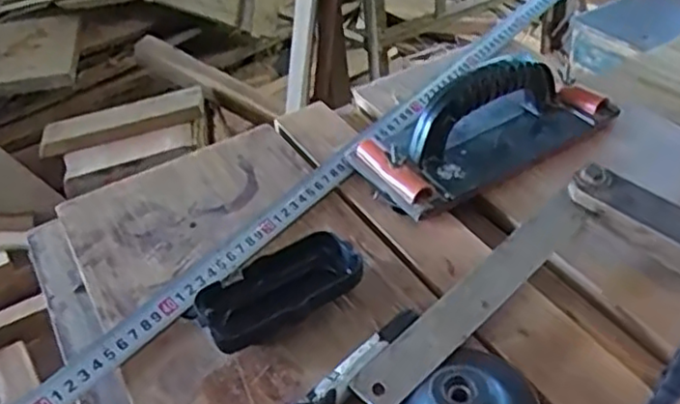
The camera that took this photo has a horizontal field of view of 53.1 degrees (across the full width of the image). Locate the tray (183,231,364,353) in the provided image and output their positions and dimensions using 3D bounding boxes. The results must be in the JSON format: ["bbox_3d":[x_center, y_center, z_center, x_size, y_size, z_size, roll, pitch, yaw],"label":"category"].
[{"bbox_3d":[-0.042,0.059,0.455,0.108,0.024,0.053,-26,43,-21],"label":"tray"}]

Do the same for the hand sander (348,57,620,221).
[{"bbox_3d":[0.123,-0.070,0.552,0.217,0.067,0.090,-24,42,-19],"label":"hand sander"}]

